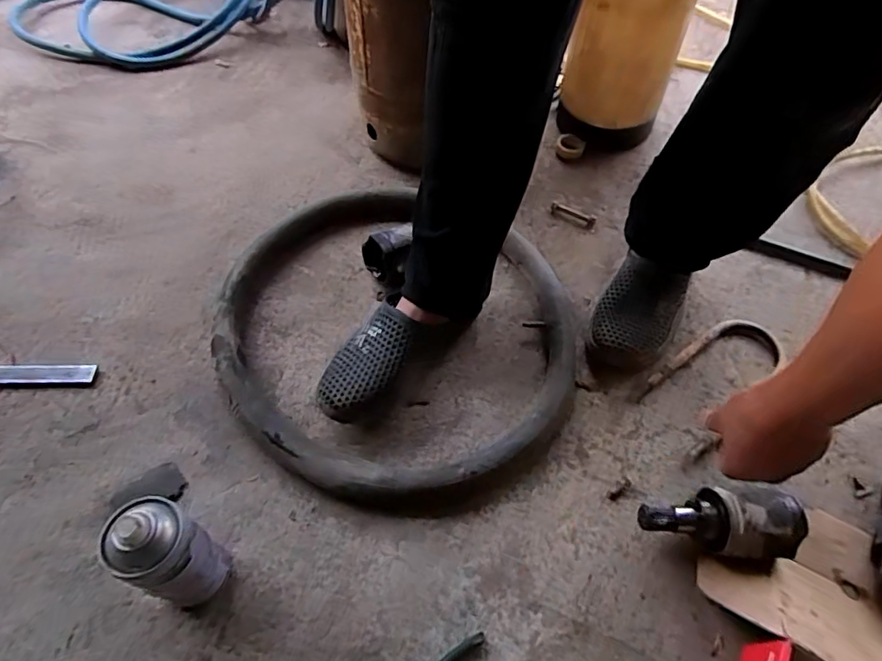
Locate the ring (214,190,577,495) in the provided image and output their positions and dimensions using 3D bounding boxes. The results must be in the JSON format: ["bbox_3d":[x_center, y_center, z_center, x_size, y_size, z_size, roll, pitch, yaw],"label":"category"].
[{"bbox_3d":[-0.056,-0.018,0.708,0.463,0.040,0.475,1,57,-2],"label":"ring"}]

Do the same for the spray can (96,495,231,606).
[{"bbox_3d":[-0.246,0.202,0.473,0.065,0.186,0.060,1,57,-2],"label":"spray can"}]

